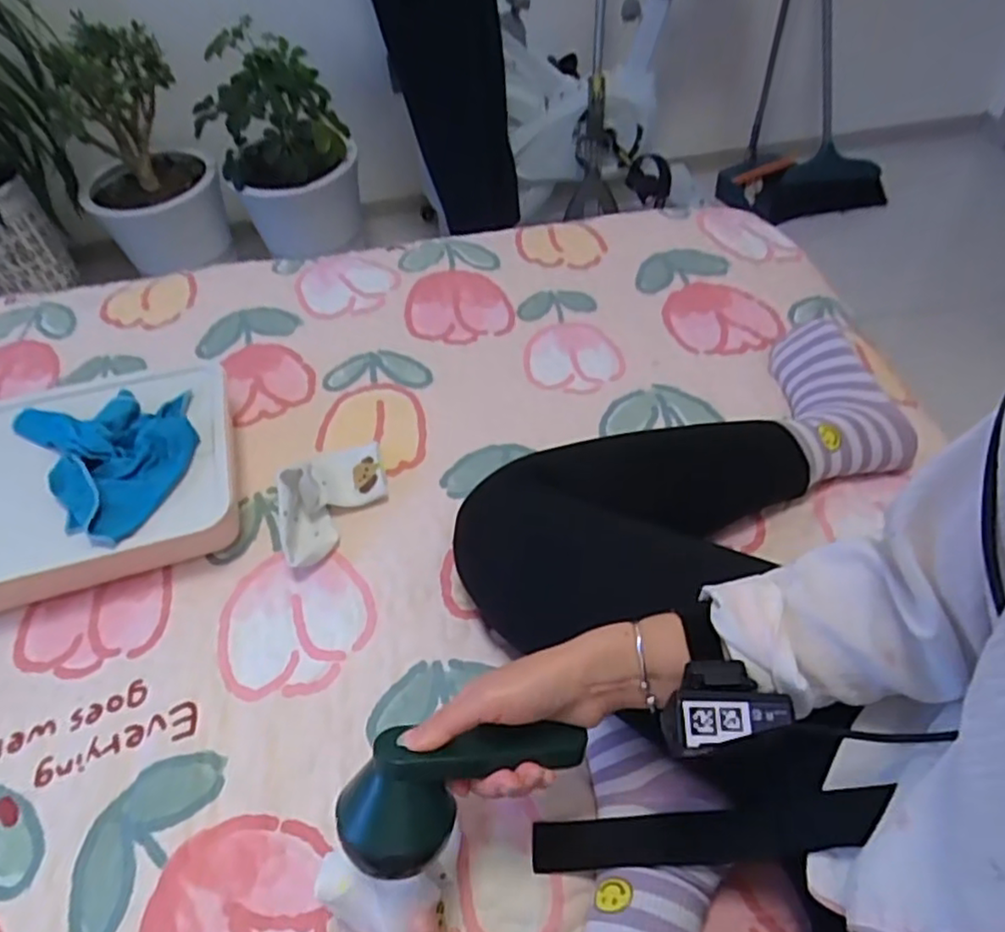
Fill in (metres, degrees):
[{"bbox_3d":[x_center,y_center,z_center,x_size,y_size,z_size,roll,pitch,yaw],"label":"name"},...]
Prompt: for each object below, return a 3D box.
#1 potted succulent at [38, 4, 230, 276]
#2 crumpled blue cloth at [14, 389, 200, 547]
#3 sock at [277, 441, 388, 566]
[{"bbox_3d":[-0.832,-0.693,1.525,0.280,0.504,0.254,-26,54,-16],"label":"potted succulent"},{"bbox_3d":[-0.380,-0.025,0.655,0.142,0.034,0.204,-33,56,-21],"label":"crumpled blue cloth"},{"bbox_3d":[-0.169,0.025,0.666,0.098,0.057,0.135,-9,53,-5],"label":"sock"}]

